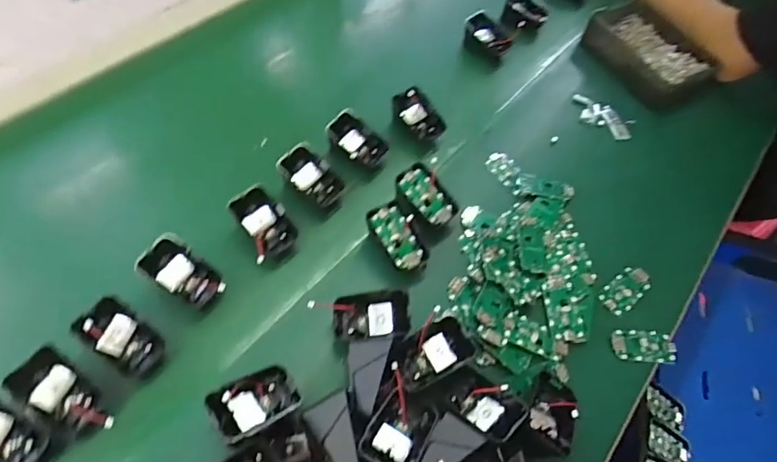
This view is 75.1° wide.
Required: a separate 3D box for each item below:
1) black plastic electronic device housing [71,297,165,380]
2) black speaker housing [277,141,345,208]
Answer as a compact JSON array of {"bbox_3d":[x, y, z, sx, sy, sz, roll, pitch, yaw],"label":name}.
[{"bbox_3d":[-0.224,0.092,0.429,0.062,0.043,0.045,32,58,14],"label":"black plastic electronic device housing"},{"bbox_3d":[-0.080,-0.057,0.544,0.067,0.040,0.048,28,57,12],"label":"black speaker housing"}]

